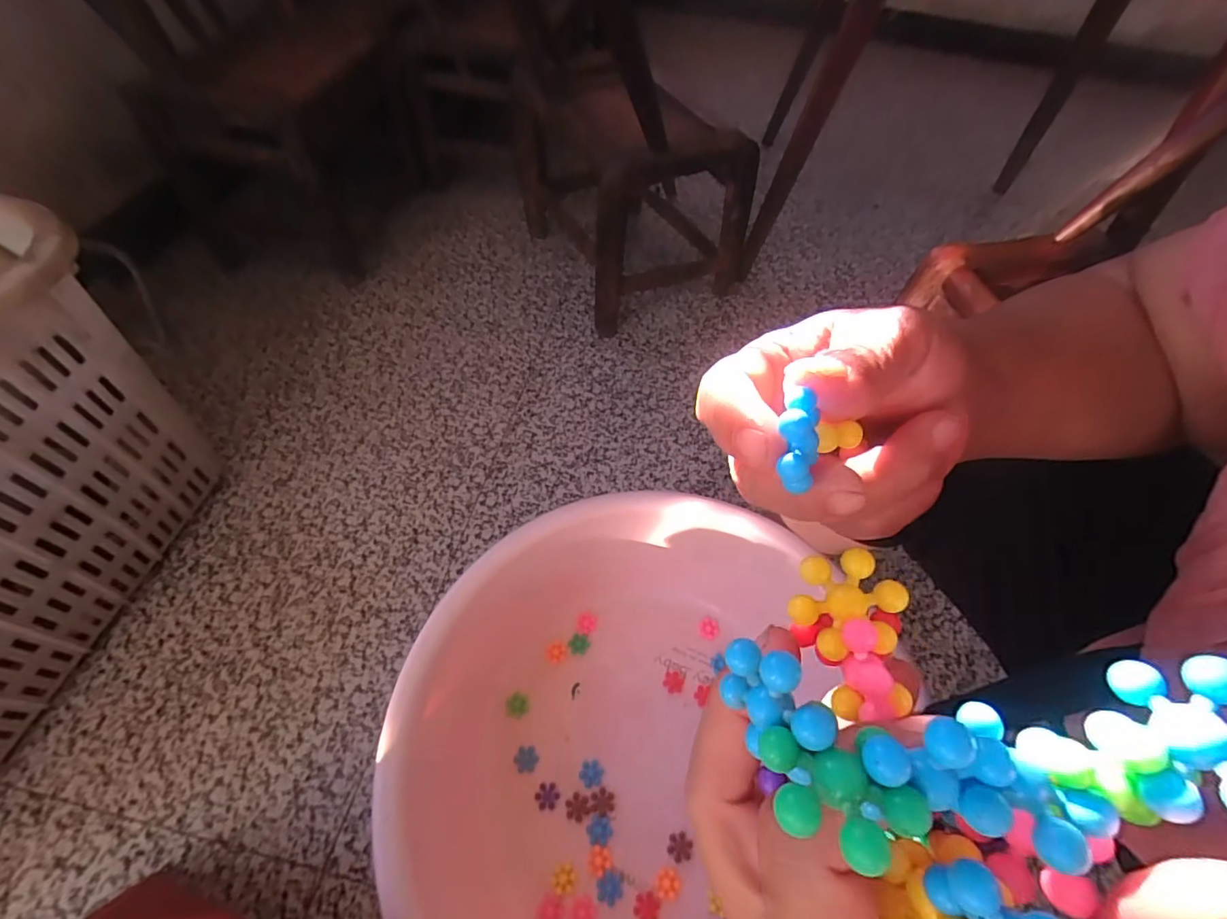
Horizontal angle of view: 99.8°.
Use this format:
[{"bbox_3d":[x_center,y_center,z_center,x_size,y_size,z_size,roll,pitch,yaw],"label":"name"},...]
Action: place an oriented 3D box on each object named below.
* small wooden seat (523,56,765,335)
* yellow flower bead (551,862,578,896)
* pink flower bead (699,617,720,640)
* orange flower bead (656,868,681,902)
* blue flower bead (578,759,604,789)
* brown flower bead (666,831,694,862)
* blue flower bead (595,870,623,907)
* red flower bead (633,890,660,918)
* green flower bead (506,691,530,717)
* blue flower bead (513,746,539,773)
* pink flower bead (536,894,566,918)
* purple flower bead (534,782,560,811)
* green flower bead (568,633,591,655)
[{"bbox_3d":[0.033,-0.524,0.973,0.300,0.328,0.410,-22,61,-18],"label":"small wooden seat"},{"bbox_3d":[-0.050,0.421,0.518,0.025,0.004,0.024,2,56,-4],"label":"yellow flower bead"},{"bbox_3d":[0.122,0.216,0.660,0.025,0.011,0.024,2,56,-4],"label":"pink flower bead"},{"bbox_3d":[0.055,0.427,0.519,0.024,0.006,0.023,-25,62,-20],"label":"orange flower bead"},{"bbox_3d":[-0.024,0.349,0.574,0.026,0.004,0.027,2,56,-4],"label":"blue flower bead"},{"bbox_3d":[0.070,0.404,0.538,0.024,0.006,0.026,2,56,-4],"label":"brown flower bead"},{"bbox_3d":[-0.003,0.429,0.516,0.026,0.004,0.026,2,56,-4],"label":"blue flower bead"},{"bbox_3d":[0.033,0.441,0.508,0.025,0.004,0.025,8,56,1],"label":"red flower bead"},{"bbox_3d":[-0.111,0.284,0.600,0.024,0.005,0.025,-12,58,-12],"label":"green flower bead"},{"bbox_3d":[-0.097,0.334,0.575,0.024,0.004,0.027,-27,63,-21],"label":"blue flower bead"},{"bbox_3d":[-0.061,0.440,0.501,0.026,0.004,0.027,8,56,1],"label":"pink flower bead"},{"bbox_3d":[-0.071,0.363,0.557,0.024,0.004,0.026,2,56,-4],"label":"purple flower bead"},{"bbox_3d":[-0.042,0.227,0.637,0.026,0.005,0.023,6,56,-1],"label":"green flower bead"}]

